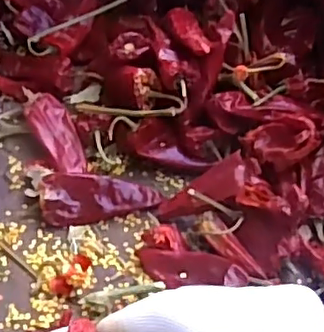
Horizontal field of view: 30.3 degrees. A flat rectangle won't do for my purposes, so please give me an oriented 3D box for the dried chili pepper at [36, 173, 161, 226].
[{"bbox_3d":[-0.045,0.024,0.441,0.085,0.016,0.034,-1,53,-5],"label":"dried chili pepper"}]

